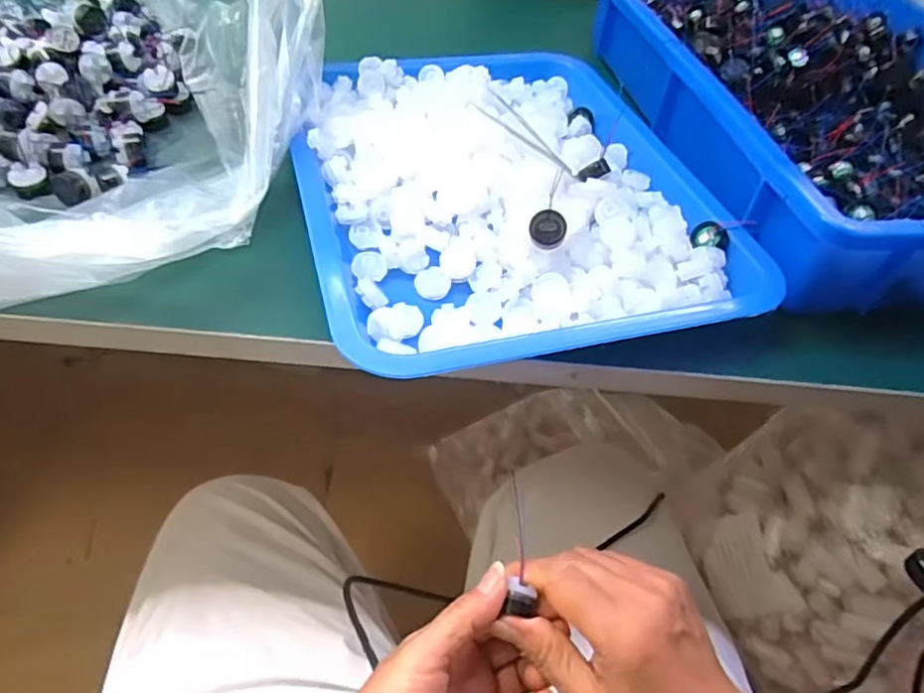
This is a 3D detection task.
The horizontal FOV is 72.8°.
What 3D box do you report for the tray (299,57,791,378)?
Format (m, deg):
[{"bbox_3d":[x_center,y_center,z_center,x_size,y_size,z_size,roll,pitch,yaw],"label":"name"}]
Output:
[{"bbox_3d":[0.025,-0.115,0.424,0.253,0.036,0.296,-7,50,-12],"label":"tray"}]

